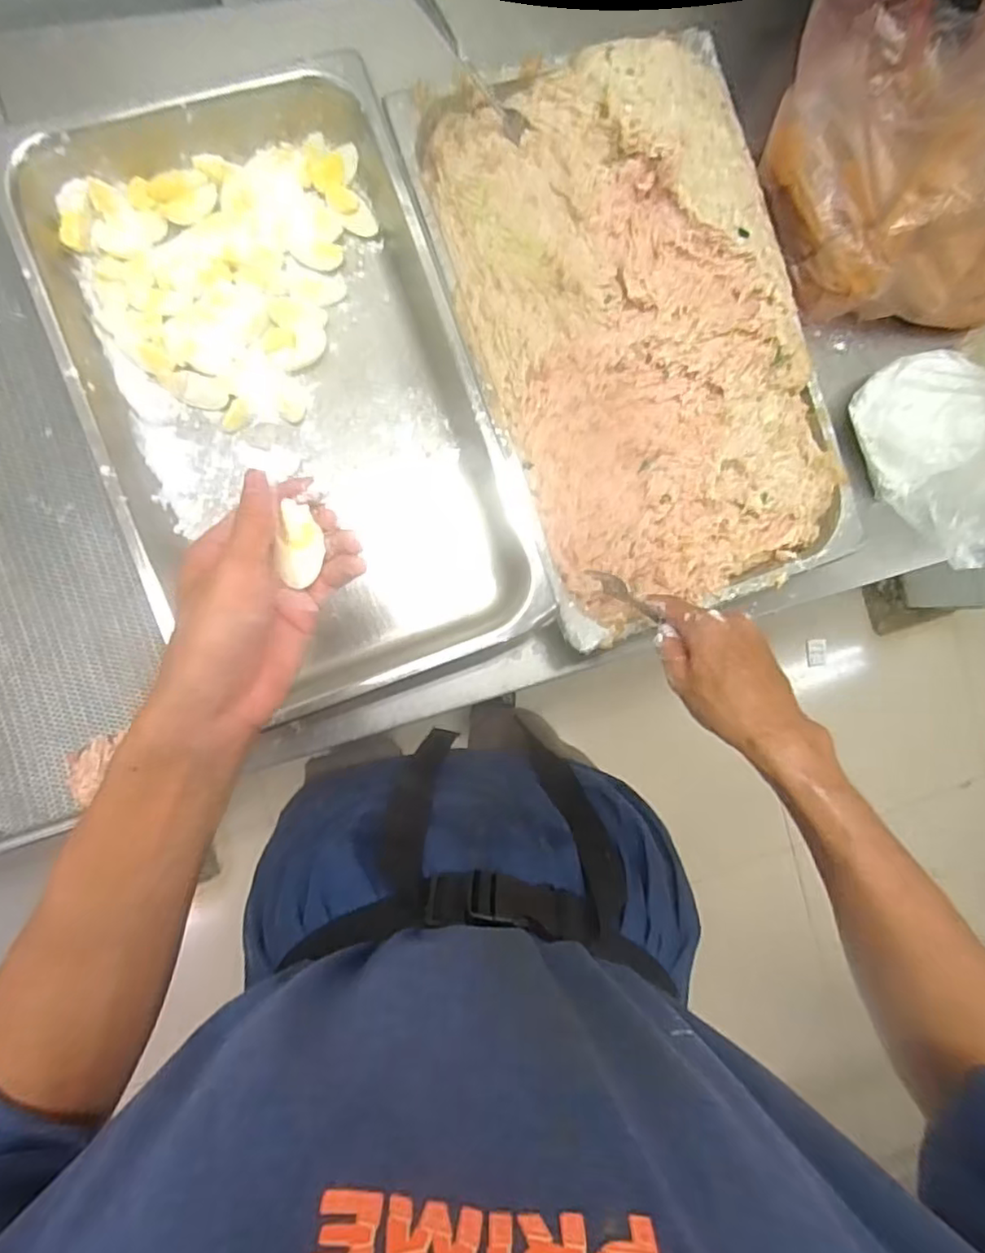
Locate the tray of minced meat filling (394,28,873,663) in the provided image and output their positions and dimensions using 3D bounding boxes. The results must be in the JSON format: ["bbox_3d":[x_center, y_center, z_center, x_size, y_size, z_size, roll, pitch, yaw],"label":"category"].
[{"bbox_3d":[0.140,-0.271,0.584,0.316,0.053,0.519,-19,94,-8],"label":"tray of minced meat filling"}]

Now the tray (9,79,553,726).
[{"bbox_3d":[-0.177,-0.203,0.545,0.309,0.069,0.527,-20,94,-8],"label":"tray"}]

